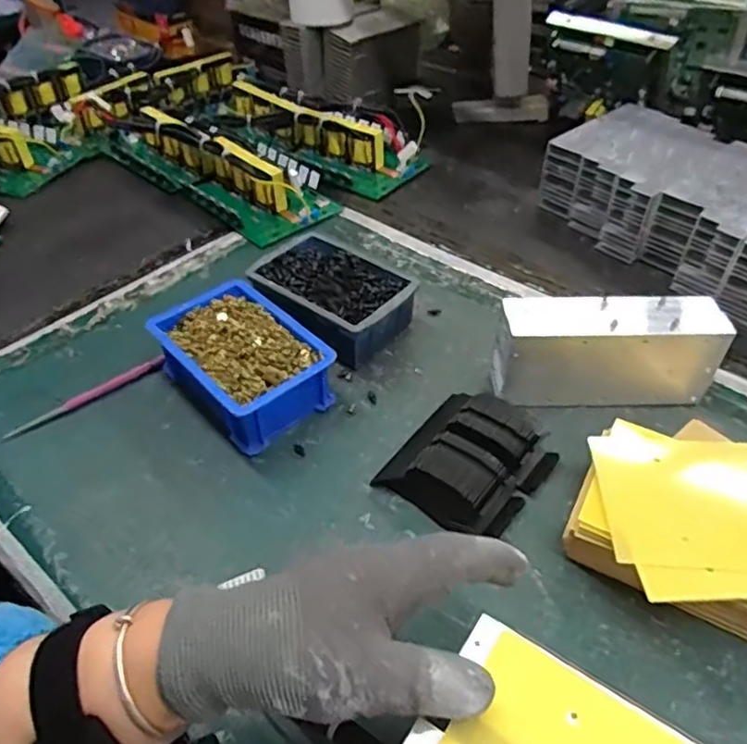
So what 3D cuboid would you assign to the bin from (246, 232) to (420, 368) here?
[{"bbox_3d":[-0.043,-0.068,0.591,0.144,0.053,0.106,33,55,29],"label":"bin"}]

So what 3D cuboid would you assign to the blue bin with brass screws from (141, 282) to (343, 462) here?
[{"bbox_3d":[-0.113,-0.009,0.528,0.106,0.058,0.149,-33,53,-27],"label":"blue bin with brass screws"}]

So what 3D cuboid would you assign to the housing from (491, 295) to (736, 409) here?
[{"bbox_3d":[0.187,-0.014,0.507,0.173,0.083,0.053,2,45,3],"label":"housing"}]

